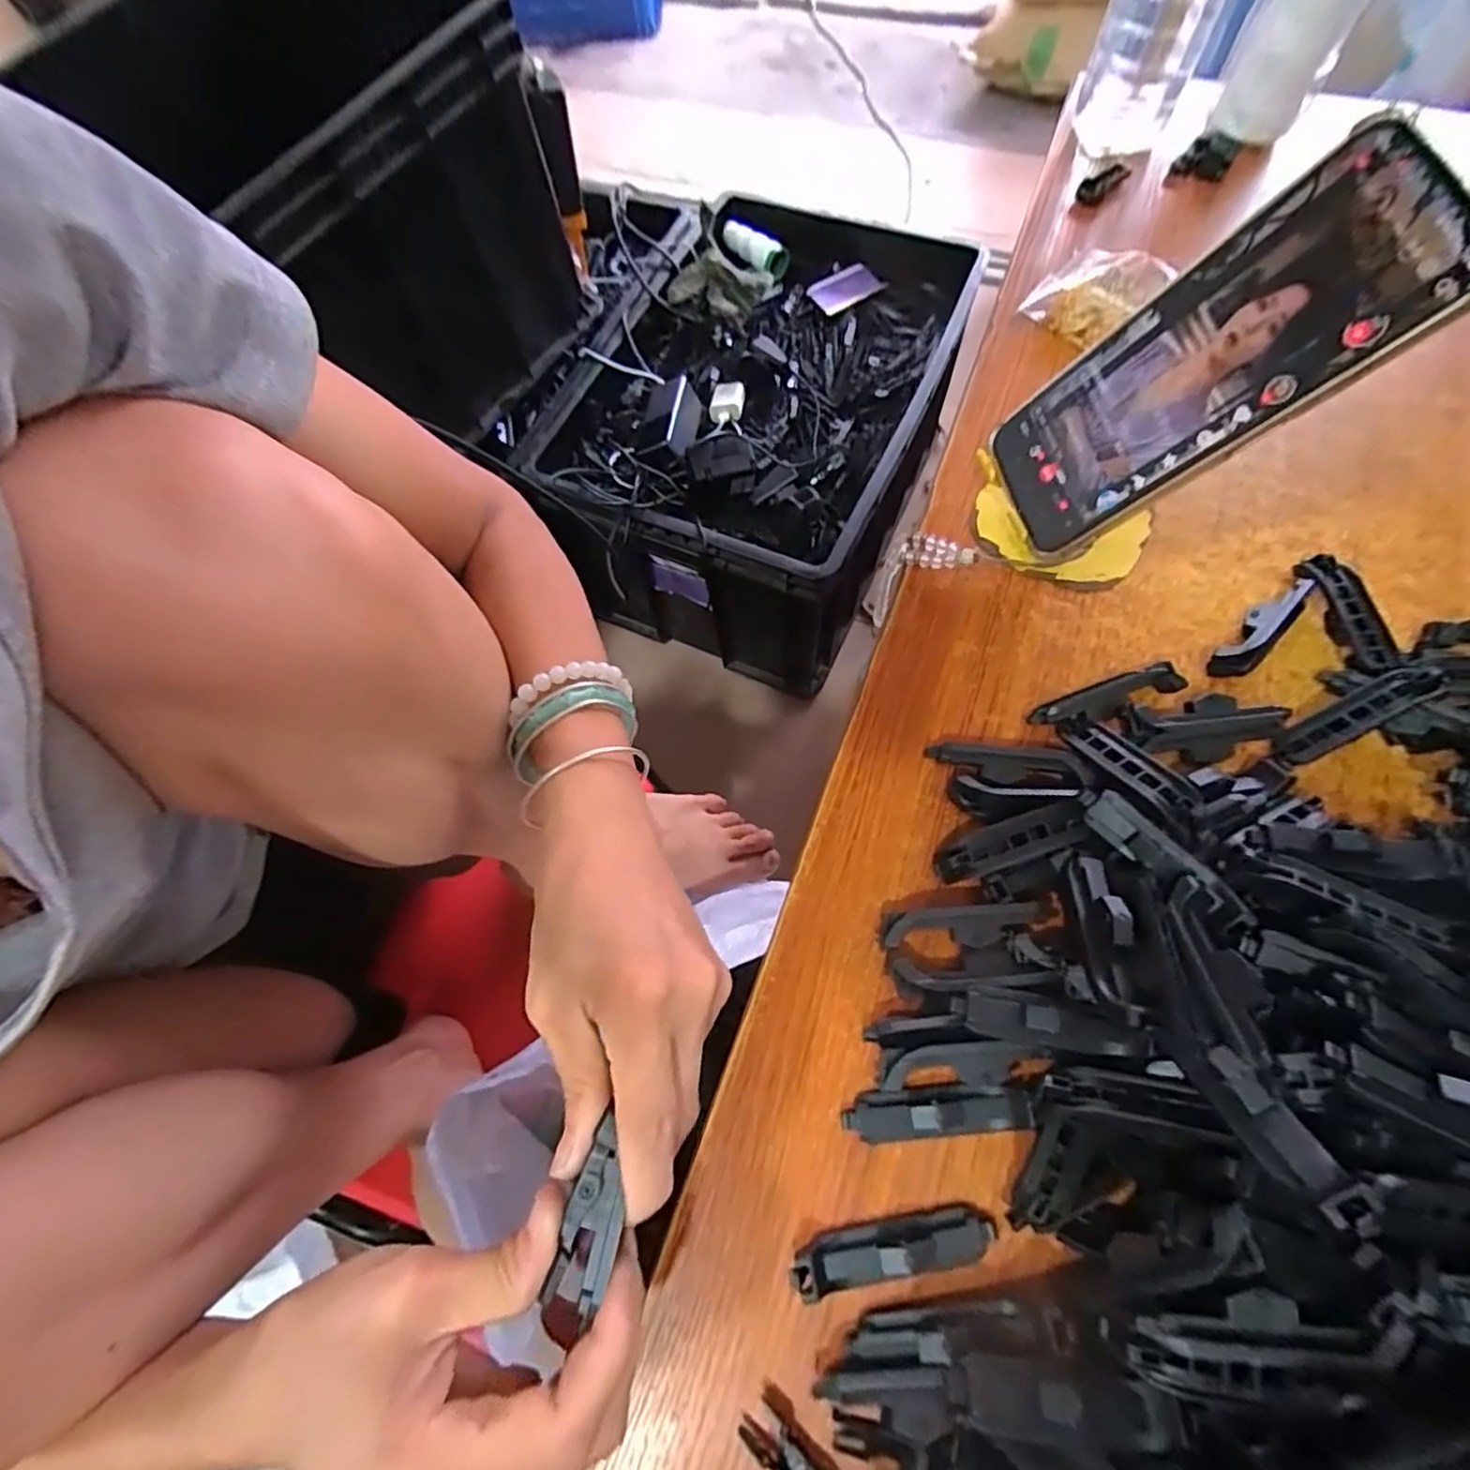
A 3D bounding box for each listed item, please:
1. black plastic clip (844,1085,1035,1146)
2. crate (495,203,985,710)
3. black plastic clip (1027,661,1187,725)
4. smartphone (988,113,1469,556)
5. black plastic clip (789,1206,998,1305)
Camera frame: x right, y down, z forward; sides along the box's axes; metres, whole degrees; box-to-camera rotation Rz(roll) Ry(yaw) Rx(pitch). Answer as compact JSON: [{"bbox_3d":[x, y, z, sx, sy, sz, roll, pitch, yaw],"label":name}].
[{"bbox_3d":[0.079,0.150,0.258,0.070,0.016,0.017,-6,66,1],"label":"black plastic clip"},{"bbox_3d":[0.042,-0.427,0.972,0.435,0.308,0.584,24,71,13],"label":"crate"},{"bbox_3d":[0.182,-0.017,0.321,0.072,0.016,0.019,-22,67,-7],"label":"black plastic clip"},{"bbox_3d":[0.192,-0.151,0.277,0.007,0.166,0.076,0,68,-39],"label":"smartphone"},{"bbox_3d":[0.059,0.190,0.241,0.076,0.017,0.018,-10,66,-1],"label":"black plastic clip"}]

